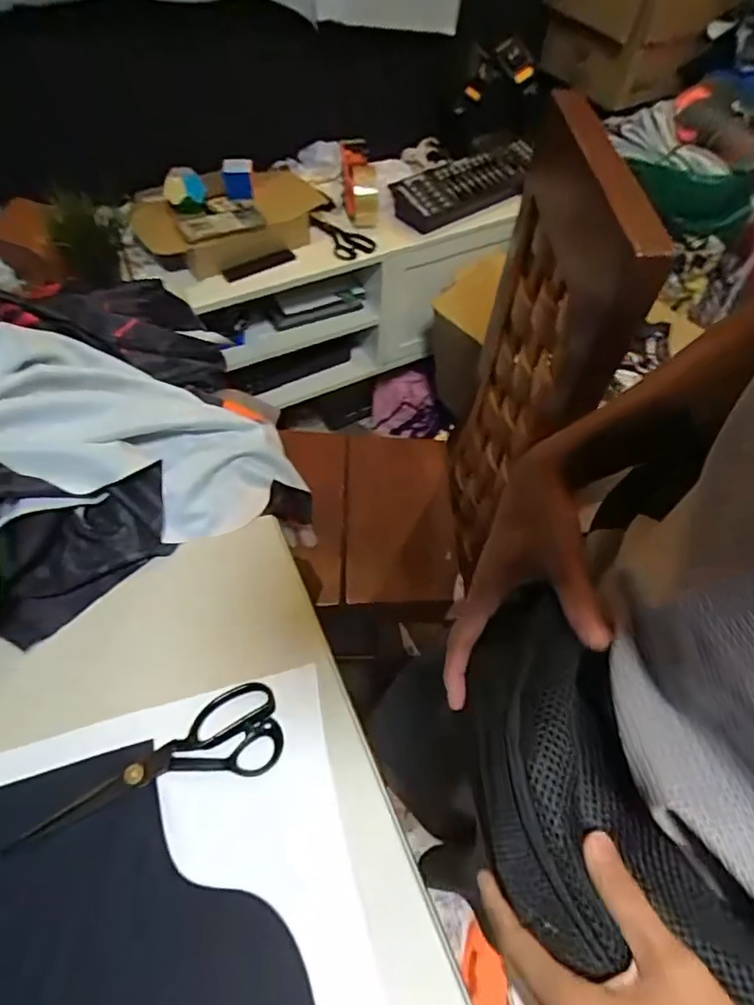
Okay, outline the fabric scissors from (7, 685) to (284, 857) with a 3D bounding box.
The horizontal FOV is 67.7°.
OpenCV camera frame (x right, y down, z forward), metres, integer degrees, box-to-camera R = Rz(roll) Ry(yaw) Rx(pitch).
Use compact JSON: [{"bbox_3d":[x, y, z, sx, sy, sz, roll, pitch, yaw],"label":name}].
[{"bbox_3d":[-0.204,0.234,0.512,0.230,0.014,0.080,-15,56,-13],"label":"fabric scissors"}]

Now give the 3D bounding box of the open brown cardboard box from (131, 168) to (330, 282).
[{"bbox_3d":[-0.290,-0.585,1.158,0.404,0.102,0.187,-30,61,-22],"label":"open brown cardboard box"}]

